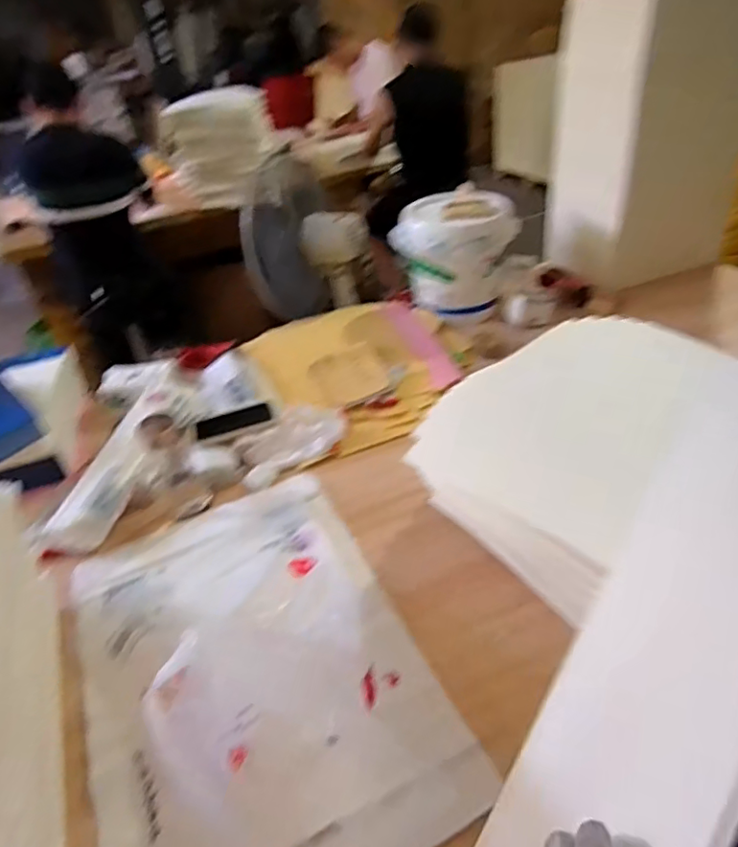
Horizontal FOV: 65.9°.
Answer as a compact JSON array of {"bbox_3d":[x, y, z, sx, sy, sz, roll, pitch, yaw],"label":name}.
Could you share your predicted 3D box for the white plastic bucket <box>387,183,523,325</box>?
[{"bbox_3d":[0.215,-0.417,1.411,0.263,0.230,0.232,22,47,32],"label":"white plastic bucket"}]

